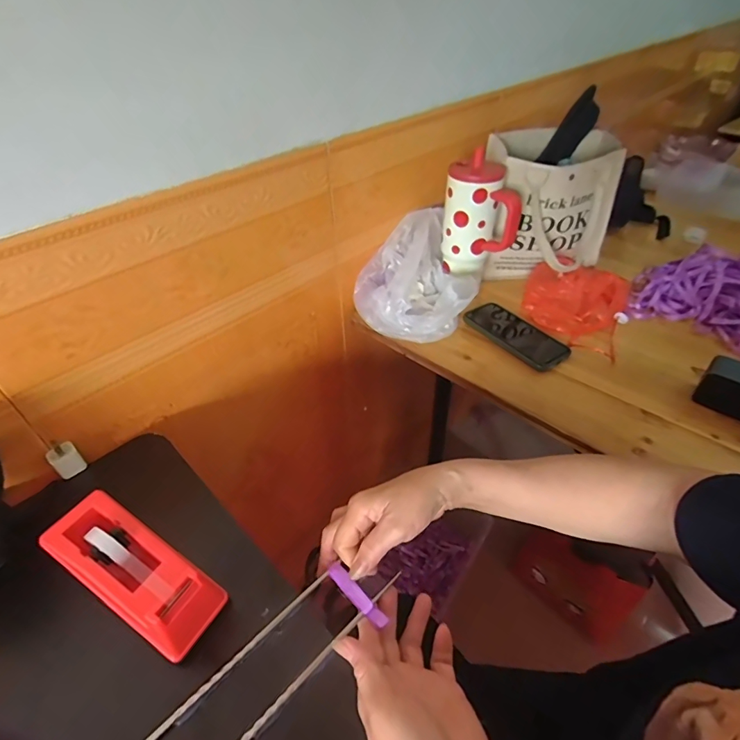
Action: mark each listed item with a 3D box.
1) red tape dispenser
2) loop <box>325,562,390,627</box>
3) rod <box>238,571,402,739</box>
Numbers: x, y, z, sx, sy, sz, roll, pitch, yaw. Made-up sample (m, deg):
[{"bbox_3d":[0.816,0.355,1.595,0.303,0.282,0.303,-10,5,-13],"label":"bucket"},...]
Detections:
[{"bbox_3d":[-0.202,0.175,0.372,0.155,0.075,0.060,20,47,22],"label":"red tape dispenser"},{"bbox_3d":[-0.013,0.198,0.381,0.067,0.010,0.012,30,49,33],"label":"loop"},{"bbox_3d":[-0.051,0.242,0.343,0.008,0.011,0.224,33,49,31],"label":"rod"}]

